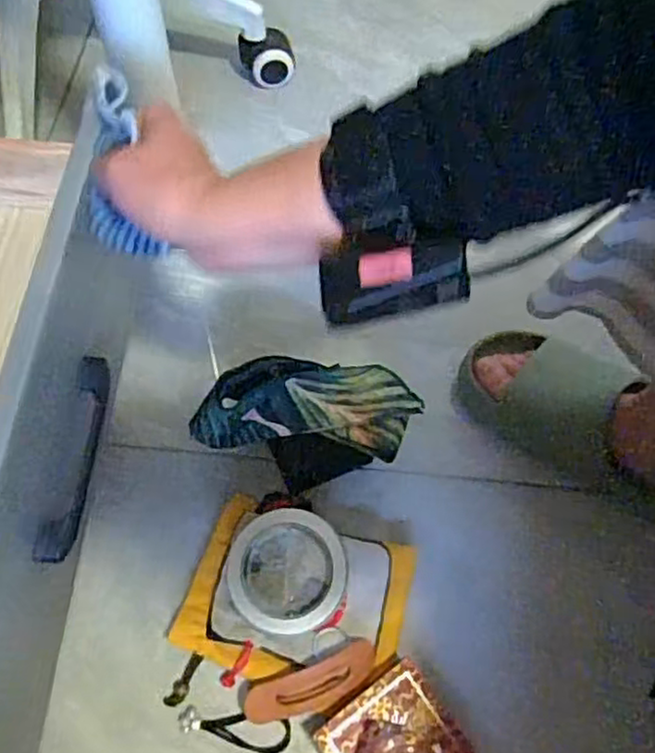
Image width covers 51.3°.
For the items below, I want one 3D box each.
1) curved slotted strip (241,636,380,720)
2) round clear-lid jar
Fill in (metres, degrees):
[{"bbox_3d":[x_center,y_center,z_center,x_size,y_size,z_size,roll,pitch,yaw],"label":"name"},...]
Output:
[{"bbox_3d":[-0.010,0.228,0.505,0.101,0.022,0.032,-21,65,-13],"label":"curved slotted strip"},{"bbox_3d":[-0.030,0.149,0.508,0.085,0.060,0.087,1,62,-2],"label":"round clear-lid jar"}]

